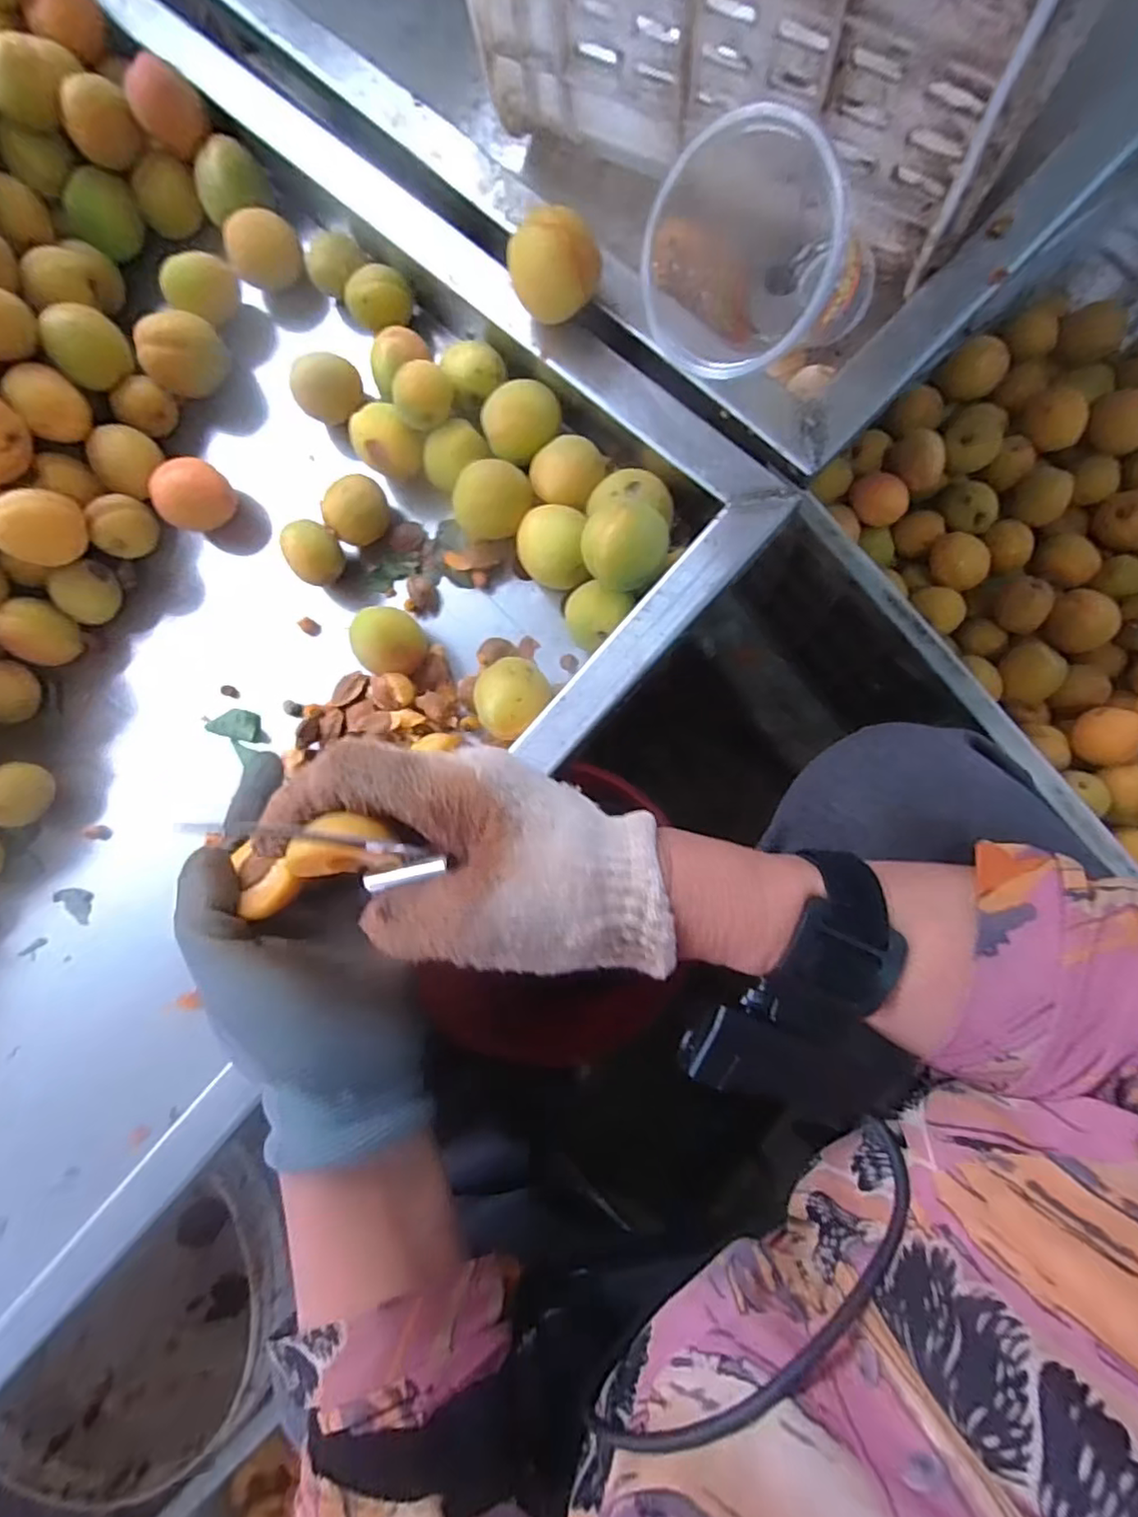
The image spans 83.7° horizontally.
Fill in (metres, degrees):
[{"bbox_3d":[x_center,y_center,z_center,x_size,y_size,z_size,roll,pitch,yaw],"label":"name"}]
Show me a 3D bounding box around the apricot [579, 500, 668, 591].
[{"bbox_3d":[0.029,-0.104,0.320,0.042,0.034,0.034,-4,85,7],"label":"apricot"}]

